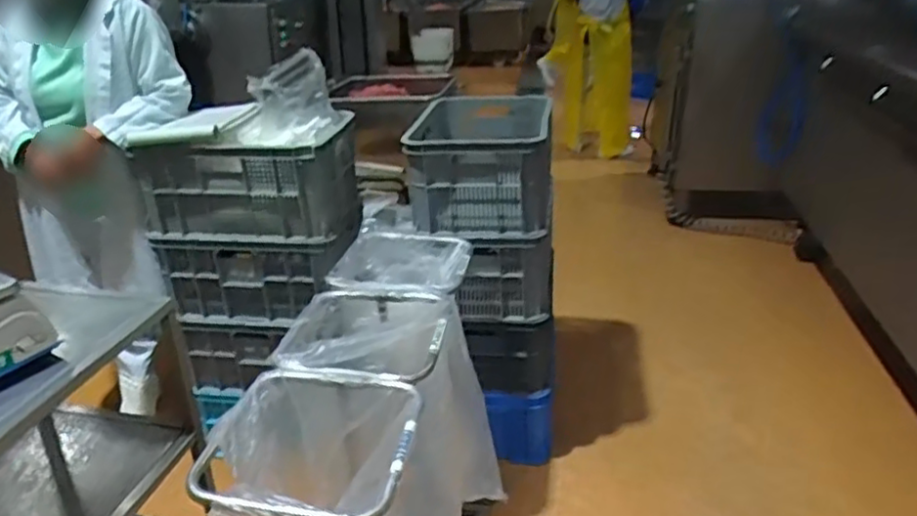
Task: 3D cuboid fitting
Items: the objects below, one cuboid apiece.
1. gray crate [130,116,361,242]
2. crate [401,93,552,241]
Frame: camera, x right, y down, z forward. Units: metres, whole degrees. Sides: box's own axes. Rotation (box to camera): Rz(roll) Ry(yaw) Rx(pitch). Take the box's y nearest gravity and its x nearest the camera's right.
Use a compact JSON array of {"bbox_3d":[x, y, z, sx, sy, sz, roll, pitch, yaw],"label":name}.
[{"bbox_3d":[-0.550,-0.211,1.818,0.539,0.250,0.327,3,26,8],"label":"gray crate"},{"bbox_3d":[0.061,-0.298,1.931,0.385,0.249,0.633,0,26,3],"label":"crate"}]

